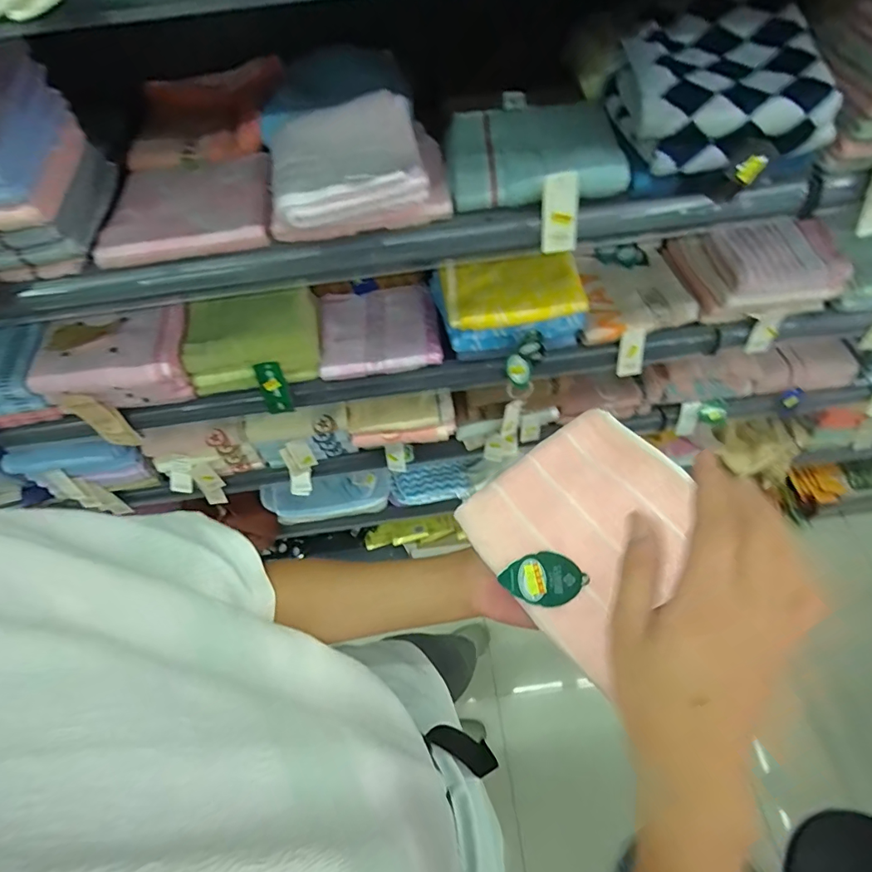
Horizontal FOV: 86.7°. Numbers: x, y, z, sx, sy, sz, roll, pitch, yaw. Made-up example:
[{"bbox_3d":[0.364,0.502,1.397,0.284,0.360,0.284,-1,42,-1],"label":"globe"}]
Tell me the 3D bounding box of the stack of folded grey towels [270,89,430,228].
[{"bbox_3d":[-0.096,-0.292,0.482,0.153,0.035,0.126,-14,79,2],"label":"stack of folded grey towels"}]

